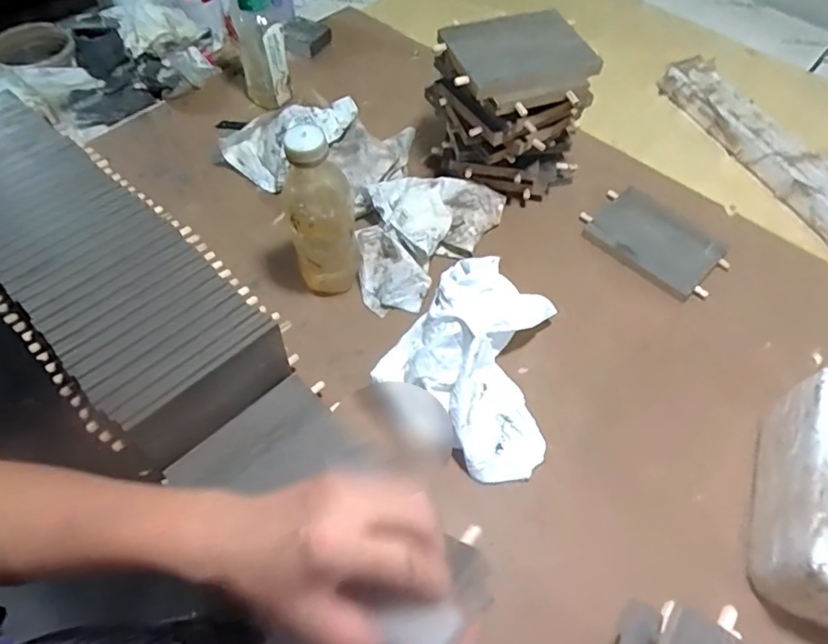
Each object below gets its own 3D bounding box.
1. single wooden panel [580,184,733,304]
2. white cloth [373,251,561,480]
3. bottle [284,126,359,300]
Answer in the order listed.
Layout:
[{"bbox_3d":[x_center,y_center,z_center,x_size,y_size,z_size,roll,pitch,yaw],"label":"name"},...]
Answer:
[{"bbox_3d":[0.312,-0.105,0.729,0.172,0.018,0.122,39,63,21],"label":"single wooden panel"},{"bbox_3d":[0.079,0.026,0.584,0.187,0.085,0.226,27,59,14],"label":"white cloth"},{"bbox_3d":[-0.097,-0.112,0.597,0.065,0.212,0.055,-6,57,-7],"label":"bottle"}]

